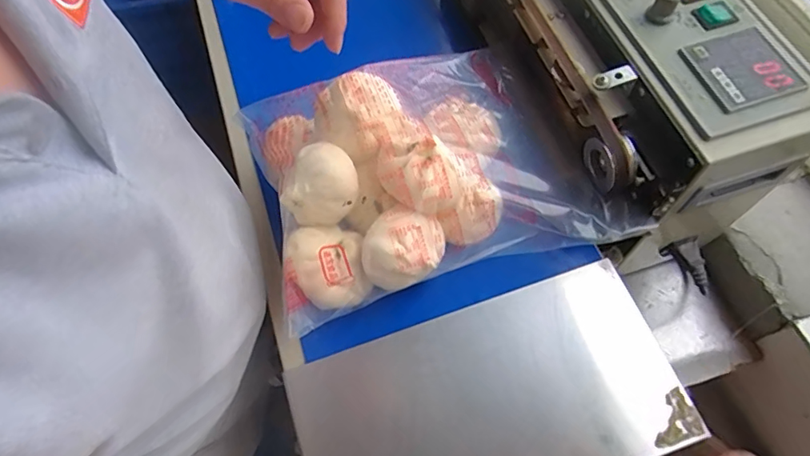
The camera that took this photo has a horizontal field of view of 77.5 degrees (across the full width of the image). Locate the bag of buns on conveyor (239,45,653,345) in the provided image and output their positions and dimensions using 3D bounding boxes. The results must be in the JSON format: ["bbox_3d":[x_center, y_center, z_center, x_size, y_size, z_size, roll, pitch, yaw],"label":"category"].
[{"bbox_3d":[0.017,-0.061,0.448,0.292,0.081,0.218,-15,64,-7],"label":"bag of buns on conveyor"}]

